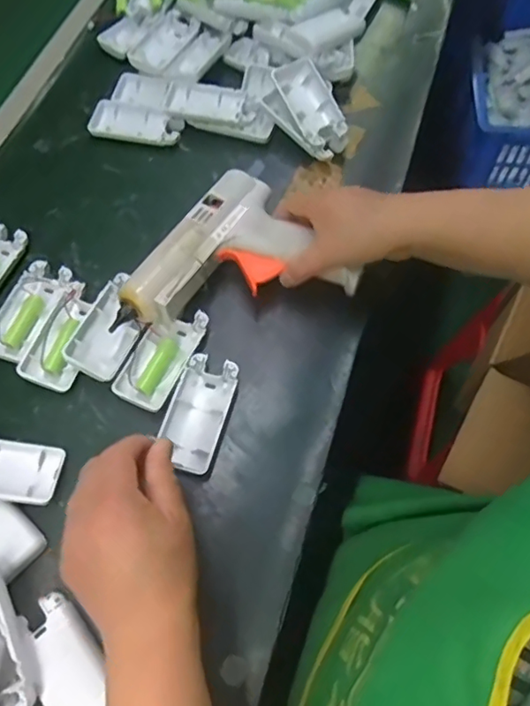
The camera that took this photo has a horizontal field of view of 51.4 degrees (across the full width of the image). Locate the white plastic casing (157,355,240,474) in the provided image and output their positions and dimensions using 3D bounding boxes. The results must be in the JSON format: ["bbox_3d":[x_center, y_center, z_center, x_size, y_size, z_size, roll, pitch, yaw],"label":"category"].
[{"bbox_3d":[-0.053,0.048,0.442,0.047,0.015,0.092,15,64,7],"label":"white plastic casing"}]

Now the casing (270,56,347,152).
[{"bbox_3d":[0.047,-0.253,0.562,0.051,0.019,0.103,-24,78,-12],"label":"casing"}]

